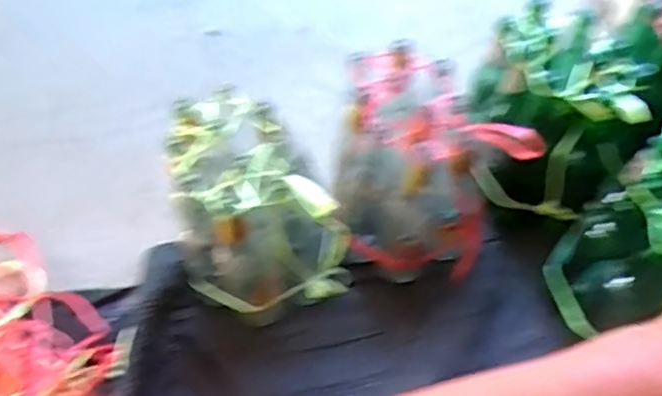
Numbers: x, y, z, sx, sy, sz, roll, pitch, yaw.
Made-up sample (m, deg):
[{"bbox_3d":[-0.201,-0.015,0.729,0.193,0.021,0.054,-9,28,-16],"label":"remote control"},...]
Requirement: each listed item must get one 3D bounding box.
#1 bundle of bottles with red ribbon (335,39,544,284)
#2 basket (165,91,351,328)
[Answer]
[{"bbox_3d":[0.125,-0.054,0.926,0.233,0.249,0.246,-8,55,-3],"label":"bundle of bottles with red ribbon"},{"bbox_3d":[-0.108,0.017,0.896,0.220,0.239,0.252,-18,56,-9],"label":"basket"}]

